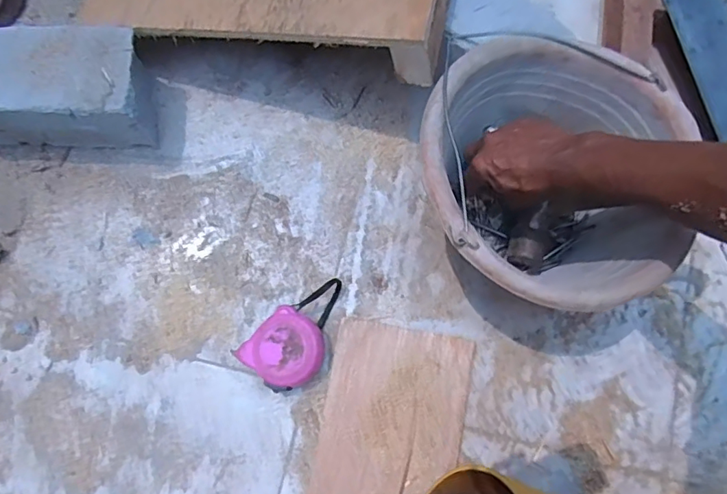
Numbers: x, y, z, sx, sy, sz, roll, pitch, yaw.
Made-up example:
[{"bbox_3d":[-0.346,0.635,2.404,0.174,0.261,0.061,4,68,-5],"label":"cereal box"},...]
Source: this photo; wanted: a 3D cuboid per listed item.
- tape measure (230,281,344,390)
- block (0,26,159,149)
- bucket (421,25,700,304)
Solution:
[{"bbox_3d":[-0.063,0.096,0.581,0.128,0.047,0.074,-43,81,-10],"label":"tape measure"},{"bbox_3d":[-0.348,-0.171,0.603,0.209,0.104,0.110,-2,77,-2],"label":"block"},{"bbox_3d":[0.174,-0.062,0.547,0.242,0.160,0.255,0,77,-1],"label":"bucket"}]

